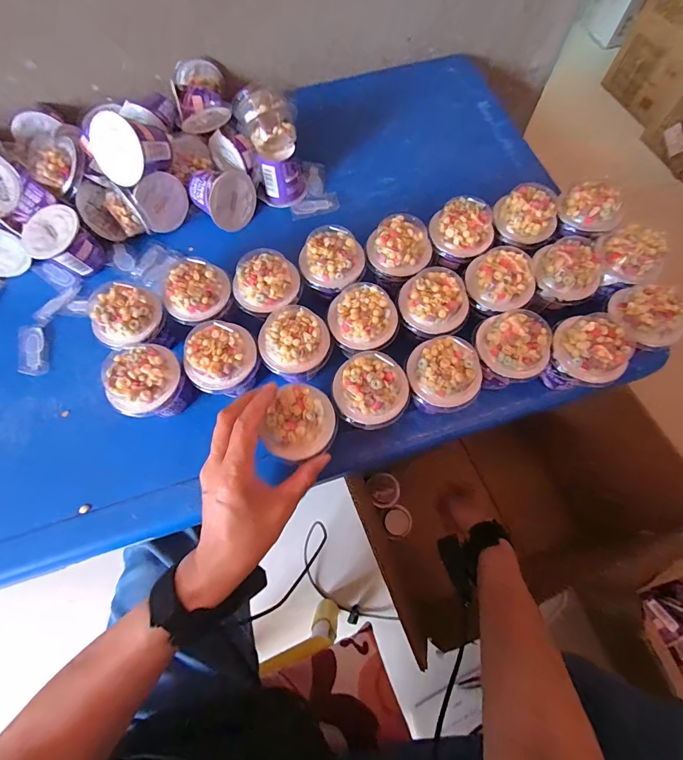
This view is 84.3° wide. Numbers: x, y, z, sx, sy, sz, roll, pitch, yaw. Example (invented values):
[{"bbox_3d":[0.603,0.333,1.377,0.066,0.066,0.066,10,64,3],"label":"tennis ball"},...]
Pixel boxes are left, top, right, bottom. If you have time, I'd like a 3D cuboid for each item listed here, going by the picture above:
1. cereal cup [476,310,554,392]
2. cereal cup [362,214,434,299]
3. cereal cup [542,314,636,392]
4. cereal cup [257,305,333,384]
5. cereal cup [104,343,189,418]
[{"bbox_3d":[0.162,-0.026,0.372,0.058,0.058,0.065,-28,70,-9],"label":"cereal cup"},{"bbox_3d":[0.060,-0.130,0.411,0.061,0.058,0.067,0,68,1],"label":"cereal cup"},{"bbox_3d":[0.238,-0.025,0.373,0.062,0.066,0.062,0,68,1],"label":"cereal cup"},{"bbox_3d":[-0.045,-0.036,0.382,0.067,0.058,0.063,0,68,1],"label":"cereal cup"},{"bbox_3d":[-0.189,0.006,0.374,0.069,0.069,0.063,0,68,1],"label":"cereal cup"}]

